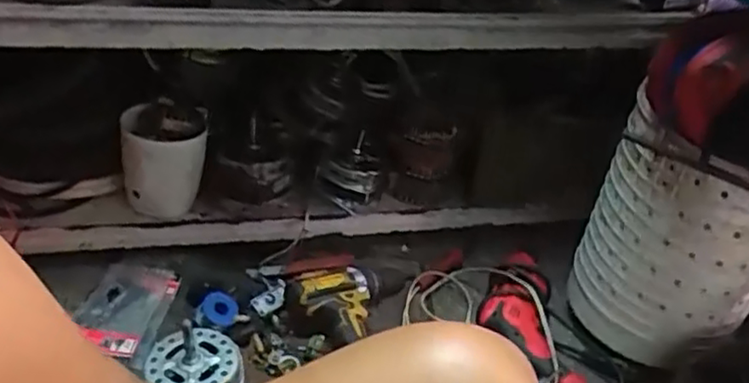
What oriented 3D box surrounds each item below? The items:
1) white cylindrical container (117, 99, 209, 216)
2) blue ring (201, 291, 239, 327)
[{"bbox_3d":[-0.321,-0.051,1.051,0.127,0.135,0.146,-5,36,-17],"label":"white cylindrical container"},{"bbox_3d":[-0.222,0.170,0.974,0.050,0.027,0.048,5,34,-3],"label":"blue ring"}]

